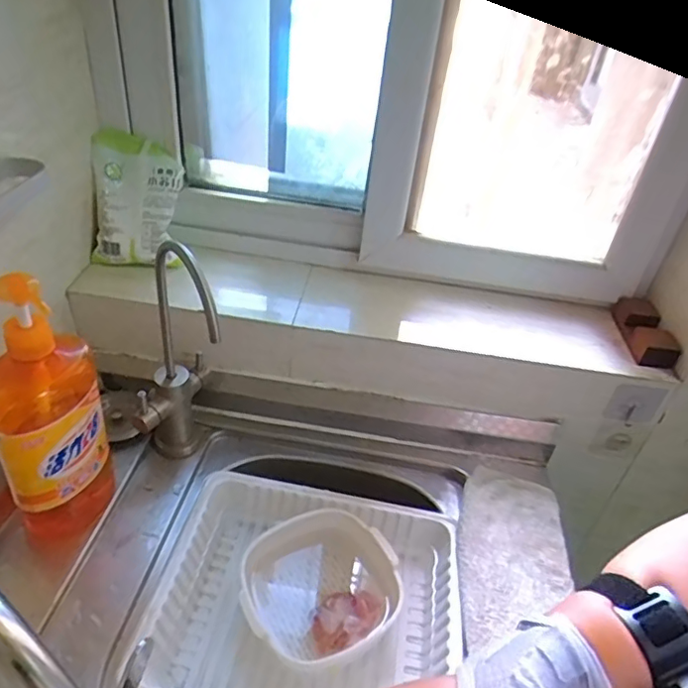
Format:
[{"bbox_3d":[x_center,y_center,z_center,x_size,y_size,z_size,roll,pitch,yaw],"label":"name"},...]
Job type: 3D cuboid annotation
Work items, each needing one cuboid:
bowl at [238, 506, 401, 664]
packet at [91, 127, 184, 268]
[{"bbox_3d":[-0.024,0.258,0.600,0.158,0.062,0.144,5,37,-4],"label":"bowl"},{"bbox_3d":[-0.251,-0.177,0.679,0.102,0.155,0.027,4,3,-6],"label":"packet"}]

